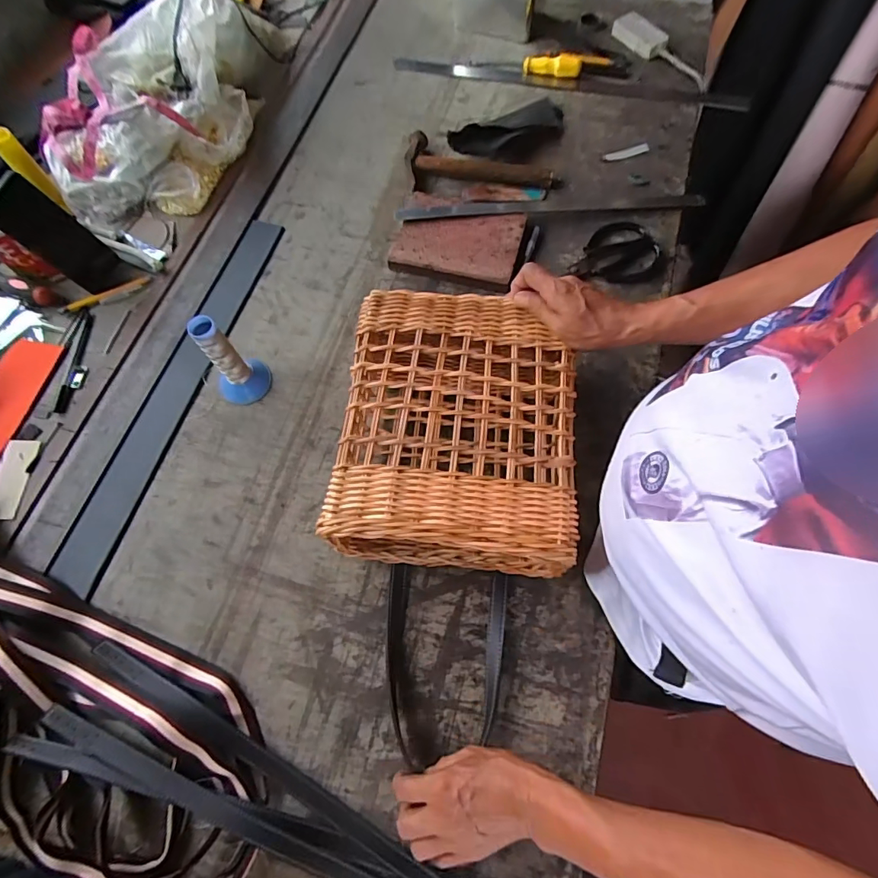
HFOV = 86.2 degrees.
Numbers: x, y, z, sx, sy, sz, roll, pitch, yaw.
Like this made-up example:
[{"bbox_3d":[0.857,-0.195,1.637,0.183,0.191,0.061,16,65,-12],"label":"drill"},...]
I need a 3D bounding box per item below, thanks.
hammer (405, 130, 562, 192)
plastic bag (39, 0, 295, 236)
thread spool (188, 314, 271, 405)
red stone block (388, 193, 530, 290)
[{"bbox_3d":[0.069,-0.444,0.745,0.240,0.026,0.098,0,69,1],"label":"hammer"},{"bbox_3d":[-0.446,-0.567,0.752,0.290,0.131,0.473,4,69,3],"label":"plastic bag"},{"bbox_3d":[-0.261,-0.097,0.578,0.067,0.128,0.060,-40,74,-13],"label":"thread spool"},{"bbox_3d":[0.033,-0.303,0.700,0.179,0.024,0.154,14,70,6],"label":"red stone block"}]

